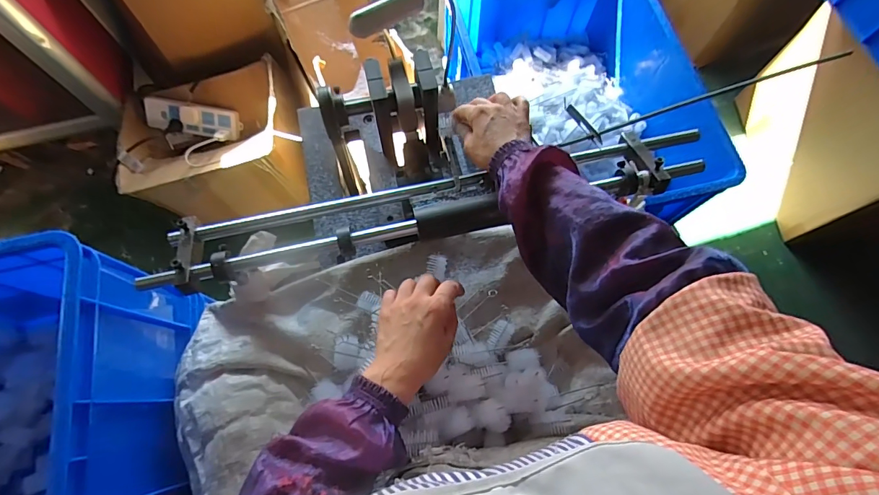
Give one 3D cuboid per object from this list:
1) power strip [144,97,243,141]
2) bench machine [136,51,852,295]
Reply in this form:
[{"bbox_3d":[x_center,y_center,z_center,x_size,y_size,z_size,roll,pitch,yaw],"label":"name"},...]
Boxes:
[{"bbox_3d":[-0.654,-0.339,1.126,0.239,0.034,0.082,9,112,-8],"label":"power strip"},{"bbox_3d":[-0.009,-0.123,0.566,0.620,0.143,0.264,-12,71,-4],"label":"bench machine"}]

